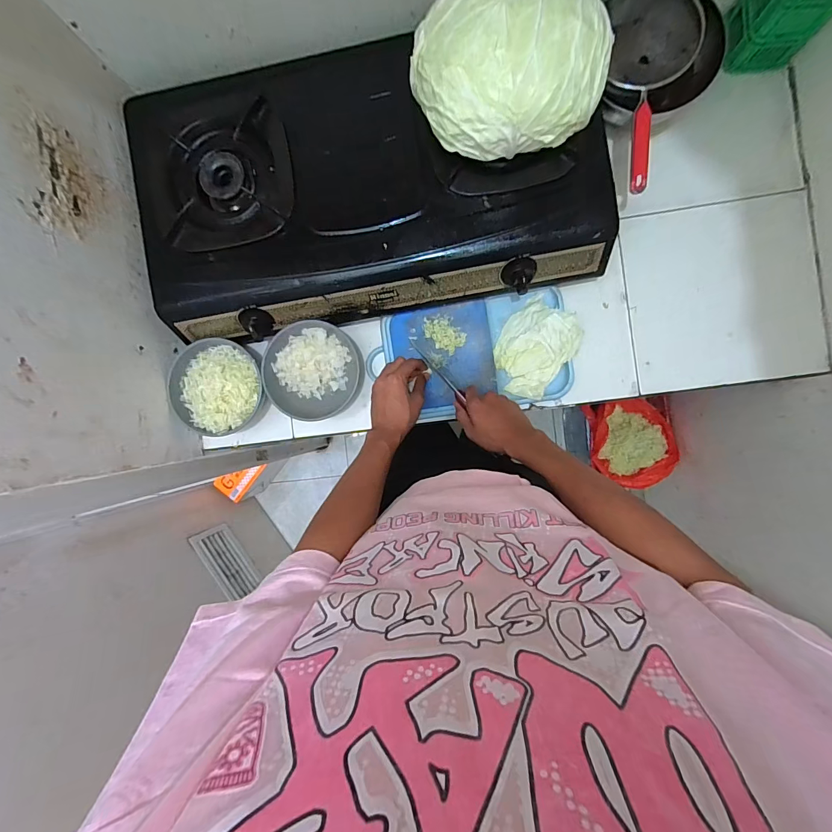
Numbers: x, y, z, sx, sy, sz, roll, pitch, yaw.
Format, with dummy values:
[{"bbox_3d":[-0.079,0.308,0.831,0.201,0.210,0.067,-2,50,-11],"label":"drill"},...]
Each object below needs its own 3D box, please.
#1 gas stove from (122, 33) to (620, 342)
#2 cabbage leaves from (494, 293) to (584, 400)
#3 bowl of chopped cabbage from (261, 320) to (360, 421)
[{"bbox_3d":[-0.074,-0.361,0.625,0.683,0.122,0.381,-8,90,5],"label":"gas stove"},{"bbox_3d":[0.200,-0.116,0.678,0.116,0.037,0.153,39,93,4],"label":"cabbage leaves"},{"bbox_3d":[-0.176,-0.076,0.685,0.145,0.060,0.158,0,90,5],"label":"bowl of chopped cabbage"}]

